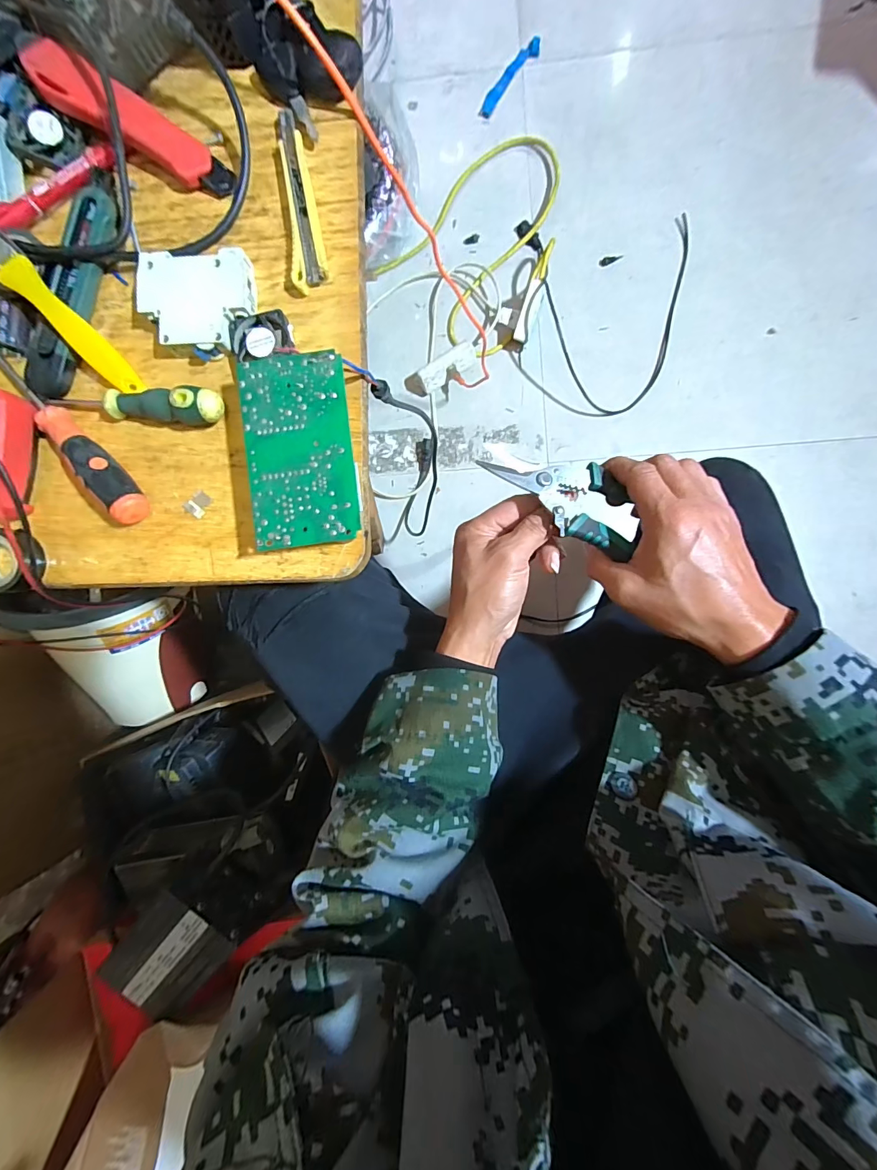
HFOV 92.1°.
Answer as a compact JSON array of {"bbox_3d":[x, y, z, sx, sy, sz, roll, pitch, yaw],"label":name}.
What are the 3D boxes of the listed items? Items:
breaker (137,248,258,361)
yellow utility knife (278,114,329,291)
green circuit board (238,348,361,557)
[{"bbox_3d":[-0.169,-0.196,0.298,0.076,0.019,0.067,-2,90,3],"label":"breaker"},{"bbox_3d":[-0.101,-0.276,0.304,0.025,0.010,0.128,-10,89,3],"label":"yellow utility knife"},{"bbox_3d":[-0.089,-0.088,0.287,0.068,0.033,0.122,-7,90,3],"label":"green circuit board"}]

